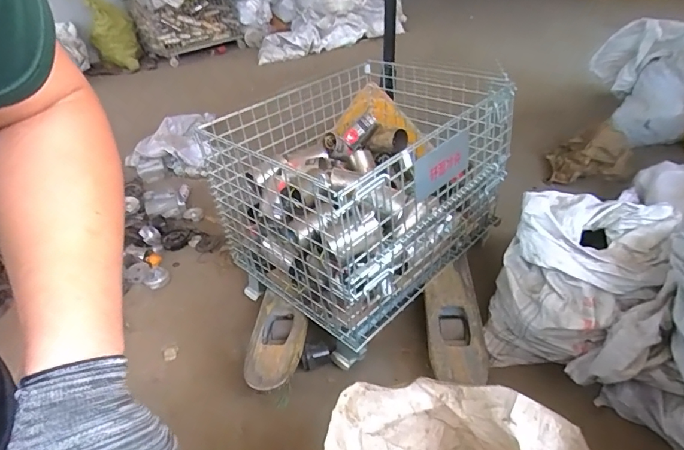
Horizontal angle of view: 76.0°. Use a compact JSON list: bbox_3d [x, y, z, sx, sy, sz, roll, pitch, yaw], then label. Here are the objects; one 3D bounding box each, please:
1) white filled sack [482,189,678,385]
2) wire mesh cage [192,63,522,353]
[{"bbox_3d":[0.625,0.152,1.190,0.388,0.376,0.507,11,38,24],"label":"white filled sack"},{"bbox_3d":[0.066,-0.146,1.455,0.797,0.515,0.660,-32,41,-32],"label":"wire mesh cage"}]

